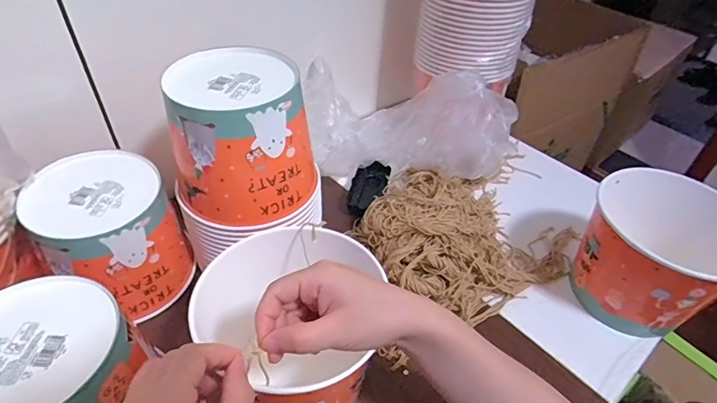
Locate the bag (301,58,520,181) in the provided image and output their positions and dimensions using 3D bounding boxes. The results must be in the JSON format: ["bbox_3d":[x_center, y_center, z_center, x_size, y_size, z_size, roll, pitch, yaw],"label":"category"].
[{"bbox_3d":[0.065,-0.117,0.637,0.293,0.149,0.116,2,43,-2],"label":"bag"}]

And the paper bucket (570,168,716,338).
[{"bbox_3d":[0.346,0.065,0.507,0.157,0.135,0.164,23,45,22],"label":"paper bucket"}]

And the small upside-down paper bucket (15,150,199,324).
[{"bbox_3d":[-0.273,0.038,0.482,0.128,0.132,0.123,2,41,-2],"label":"small upside-down paper bucket"}]

